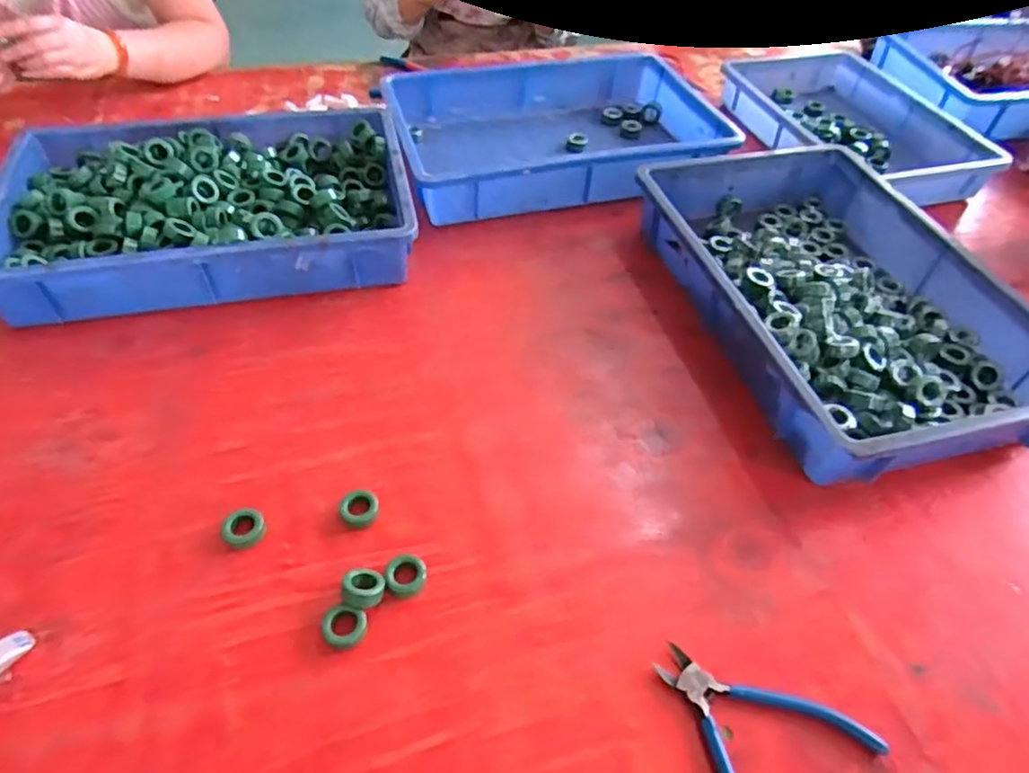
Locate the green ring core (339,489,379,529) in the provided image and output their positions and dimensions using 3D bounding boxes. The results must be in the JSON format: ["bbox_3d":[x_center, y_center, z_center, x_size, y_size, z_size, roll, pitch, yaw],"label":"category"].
[{"bbox_3d":[-0.127,0.100,0.519,0.030,0.012,0.030,3,48,0],"label":"green ring core"}]

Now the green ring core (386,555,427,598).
[{"bbox_3d":[-0.082,0.143,0.481,0.029,0.009,0.031,2,48,-2],"label":"green ring core"}]

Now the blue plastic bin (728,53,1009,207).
[{"bbox_3d":[0.492,-0.390,0.954,0.248,0.071,0.370,-10,50,-12],"label":"blue plastic bin"}]

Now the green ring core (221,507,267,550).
[{"bbox_3d":[-0.216,0.112,0.504,0.033,0.013,0.031,2,48,-2],"label":"green ring core"}]

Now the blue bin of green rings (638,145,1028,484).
[{"bbox_3d":[0.338,-0.099,0.676,0.280,0.086,0.425,-9,49,-11],"label":"blue bin of green rings"}]

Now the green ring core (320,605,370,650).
[{"bbox_3d":[-0.122,0.173,0.454,0.030,0.010,0.027,16,49,11],"label":"green ring core"}]

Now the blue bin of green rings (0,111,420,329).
[{"bbox_3d":[-0.349,-0.212,0.740,0.432,0.081,0.301,-9,49,-11],"label":"blue bin of green rings"}]

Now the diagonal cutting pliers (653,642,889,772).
[{"bbox_3d":[0.158,0.230,0.420,0.114,0.006,0.139,-35,58,-30],"label":"diagonal cutting pliers"}]

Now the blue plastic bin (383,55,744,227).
[{"bbox_3d":[0.052,-0.354,0.900,0.435,0.081,0.301,-12,49,-14],"label":"blue plastic bin"}]

